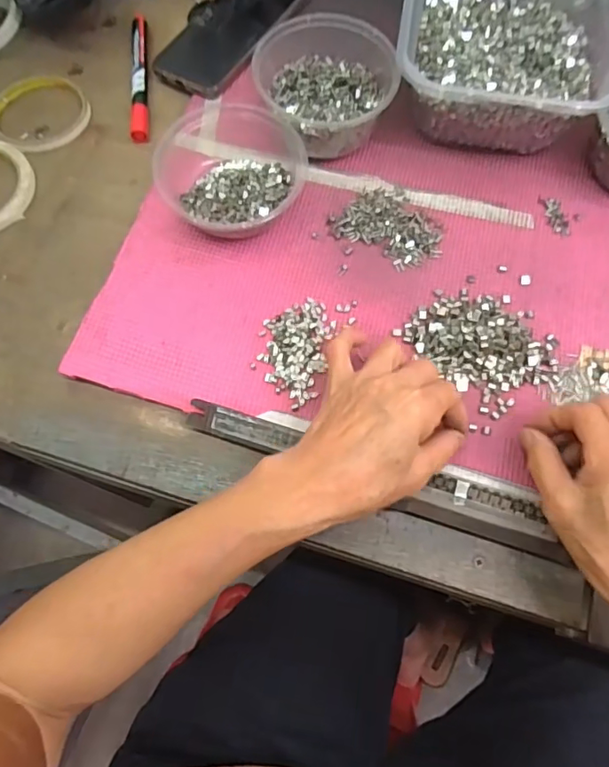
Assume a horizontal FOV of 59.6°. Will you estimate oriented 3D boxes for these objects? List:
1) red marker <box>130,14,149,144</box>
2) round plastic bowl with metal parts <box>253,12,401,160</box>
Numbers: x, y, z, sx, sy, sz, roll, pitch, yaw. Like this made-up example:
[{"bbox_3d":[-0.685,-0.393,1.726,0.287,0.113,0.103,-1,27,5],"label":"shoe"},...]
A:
[{"bbox_3d":[-0.153,-0.286,0.496,0.014,0.014,0.149,-5,72,-1],"label":"red marker"},{"bbox_3d":[0.016,-0.248,0.449,0.111,0.058,0.120,-2,72,0],"label":"round plastic bowl with metal parts"}]

